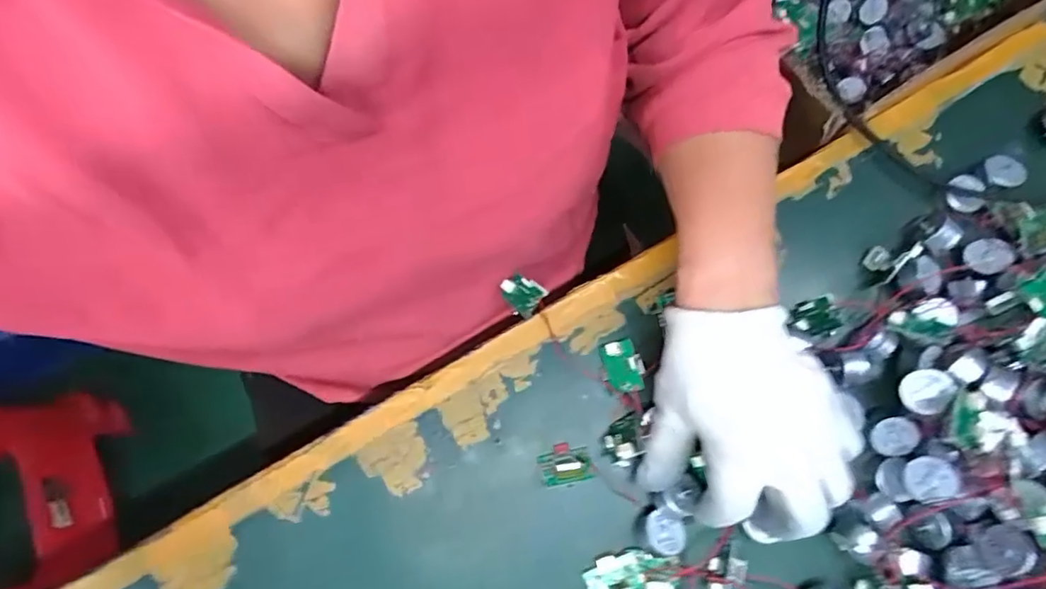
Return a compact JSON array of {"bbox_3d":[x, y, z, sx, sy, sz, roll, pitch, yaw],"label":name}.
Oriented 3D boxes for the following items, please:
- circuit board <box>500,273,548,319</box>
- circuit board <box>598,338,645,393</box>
[{"bbox_3d":[-0.001,-0.001,0.353,0.031,0.004,0.021,40,94,33],"label":"circuit board"},{"bbox_3d":[0.057,0.042,0.325,0.023,0.006,0.030,-21,75,28],"label":"circuit board"}]

